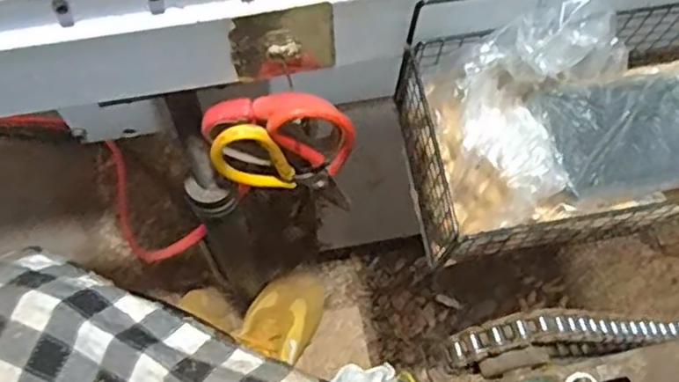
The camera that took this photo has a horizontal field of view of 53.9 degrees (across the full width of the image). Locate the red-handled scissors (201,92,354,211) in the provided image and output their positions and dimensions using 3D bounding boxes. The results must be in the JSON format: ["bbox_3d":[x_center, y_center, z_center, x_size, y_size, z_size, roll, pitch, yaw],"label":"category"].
[{"bbox_3d":[-0.042,-0.024,0.506,0.101,0.151,0.031,-3,68,-2],"label":"red-handled scissors"}]

